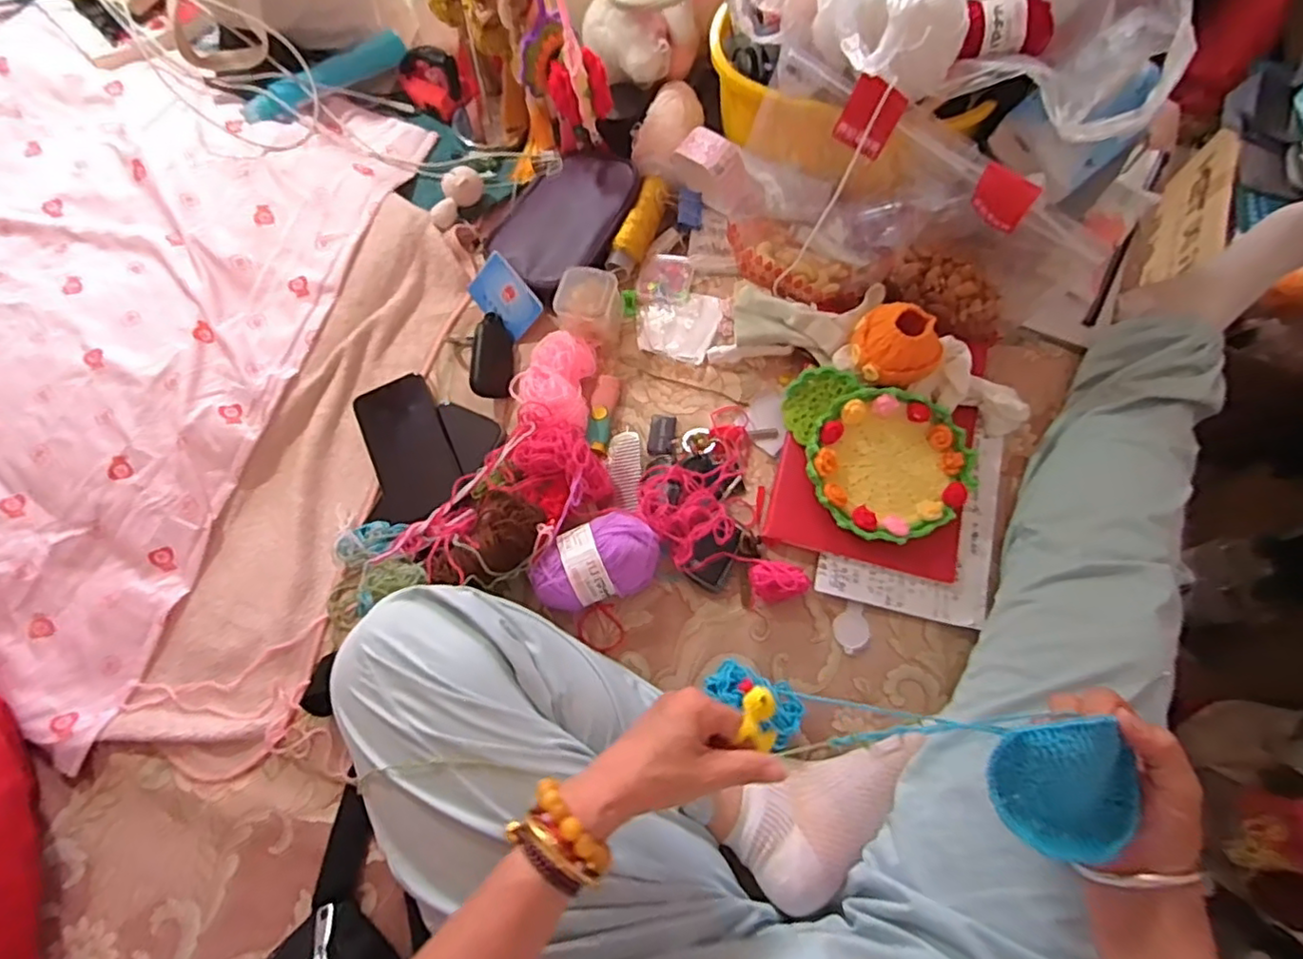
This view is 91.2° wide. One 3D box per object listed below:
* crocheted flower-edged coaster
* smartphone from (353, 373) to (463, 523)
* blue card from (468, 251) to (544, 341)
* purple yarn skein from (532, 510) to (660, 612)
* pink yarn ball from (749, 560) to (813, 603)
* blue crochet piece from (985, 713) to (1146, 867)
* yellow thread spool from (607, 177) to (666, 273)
[{"bbox_3d":[0.223,-0.011,0.587,0.153,0.027,0.133,7,80,-2],"label":"crocheted flower-edged coaster"},{"bbox_3d":[-0.240,-0.033,0.630,0.075,0.007,0.146,-24,73,-8],"label":"smartphone"},{"bbox_3d":[-0.154,-0.192,0.669,0.085,0.007,0.054,48,111,12],"label":"blue card"},{"bbox_3d":[-0.049,0.073,0.568,0.110,0.056,0.069,-17,72,-6],"label":"purple yarn skein"},{"bbox_3d":[0.117,0.089,0.571,0.053,0.032,0.036,-13,72,-5],"label":"pink yarn ball"},{"bbox_3d":[0.243,0.171,0.369,0.078,0.040,0.078,-4,107,-10],"label":"blue crochet piece"},{"bbox_3d":[-0.011,-0.270,0.681,0.031,0.033,0.115,23,73,8],"label":"yellow thread spool"}]

